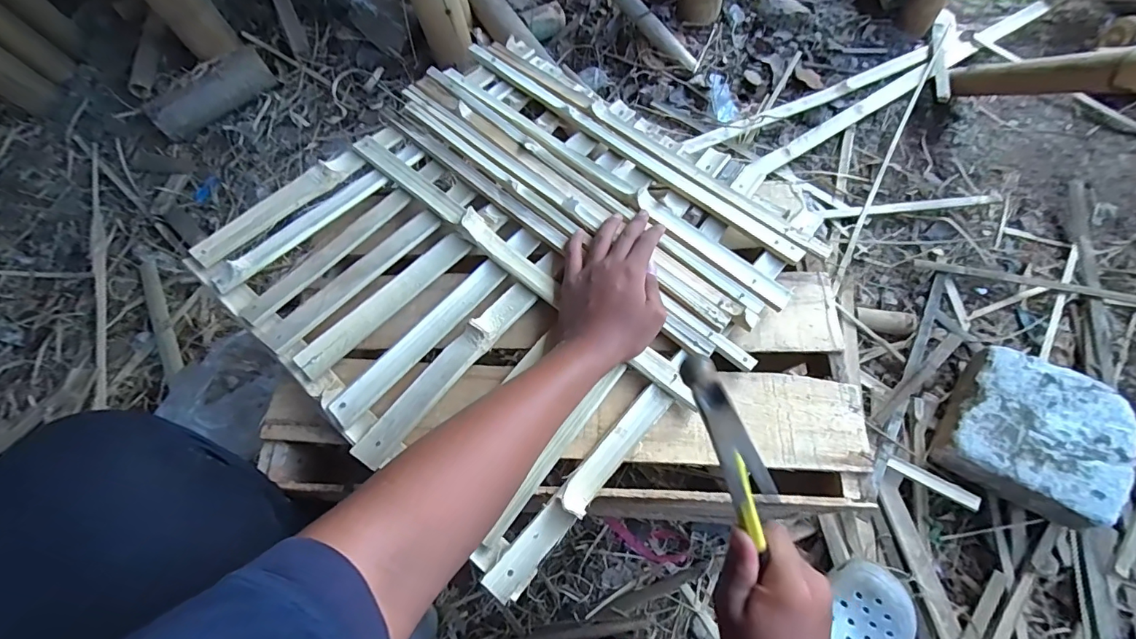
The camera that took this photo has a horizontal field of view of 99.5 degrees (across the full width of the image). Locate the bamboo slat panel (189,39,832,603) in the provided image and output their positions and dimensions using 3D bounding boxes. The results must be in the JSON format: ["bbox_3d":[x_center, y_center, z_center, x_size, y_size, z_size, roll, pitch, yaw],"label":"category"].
[{"bbox_3d":[-0.068,-0.076,0.535,0.498,0.042,0.481,42,76,16],"label":"bamboo slat panel"}]

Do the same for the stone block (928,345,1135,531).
[{"bbox_3d":[0.682,0.172,0.722,0.190,0.122,0.220,25,71,13],"label":"stone block"}]

